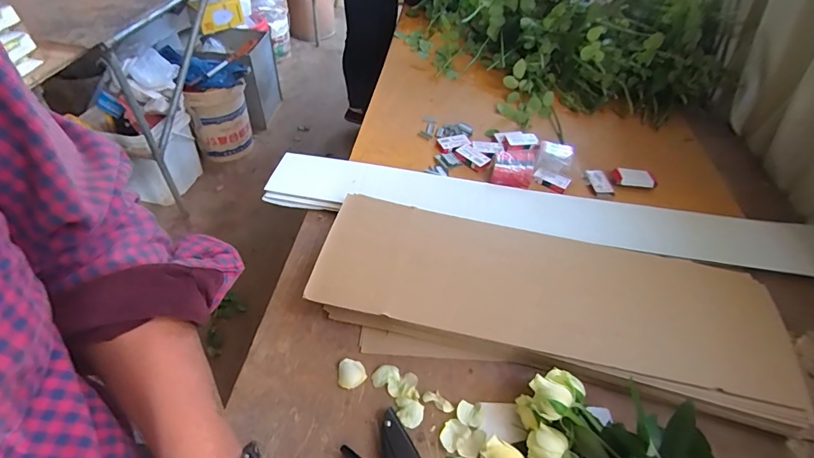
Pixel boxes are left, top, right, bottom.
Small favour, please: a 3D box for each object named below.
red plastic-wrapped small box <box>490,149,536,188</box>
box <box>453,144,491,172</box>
[{"bbox_3d":[0.218,-0.125,0.868,0.080,0.034,0.097,14,49,8],"label":"red plastic-wrapped small box"},{"bbox_3d":[0.136,-0.153,0.888,0.070,0.012,0.045,35,54,24],"label":"box"}]

